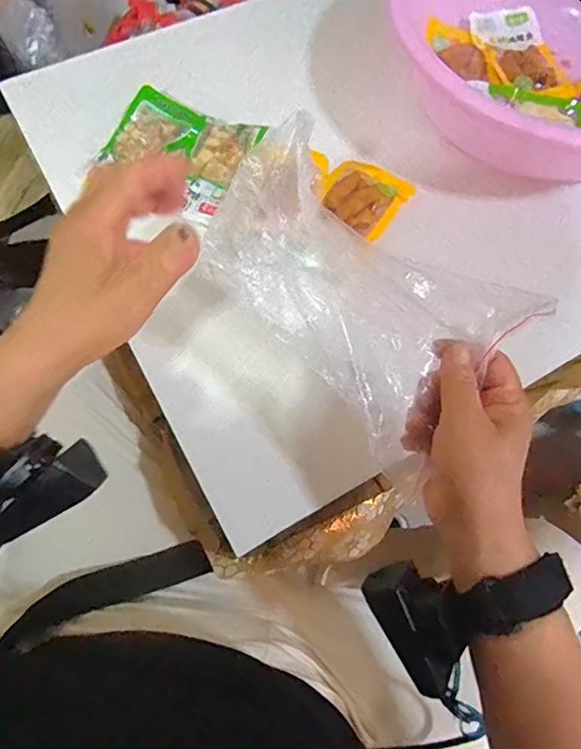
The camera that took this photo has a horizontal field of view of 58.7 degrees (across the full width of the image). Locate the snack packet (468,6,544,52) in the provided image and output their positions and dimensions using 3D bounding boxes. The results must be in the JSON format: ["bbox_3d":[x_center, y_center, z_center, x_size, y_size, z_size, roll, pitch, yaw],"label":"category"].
[{"bbox_3d":[0.249,-0.392,0.590,0.086,0.016,0.052,-15,69,-7],"label":"snack packet"}]

